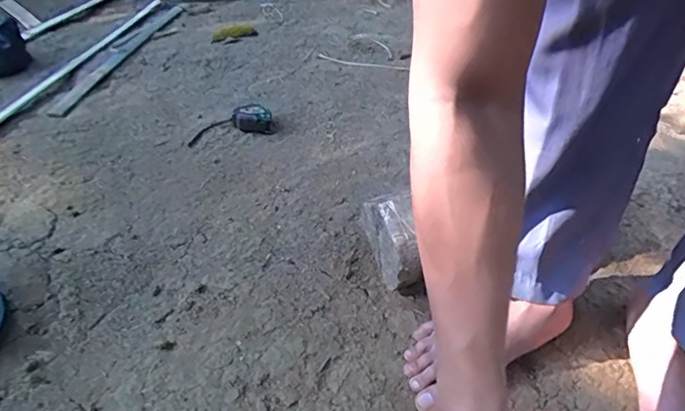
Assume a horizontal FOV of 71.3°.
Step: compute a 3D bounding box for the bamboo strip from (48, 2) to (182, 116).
[{"bbox_3d":[-0.611,-0.441,1.350,0.051,0.014,0.696,6,41,5],"label":"bamboo strip"}]

